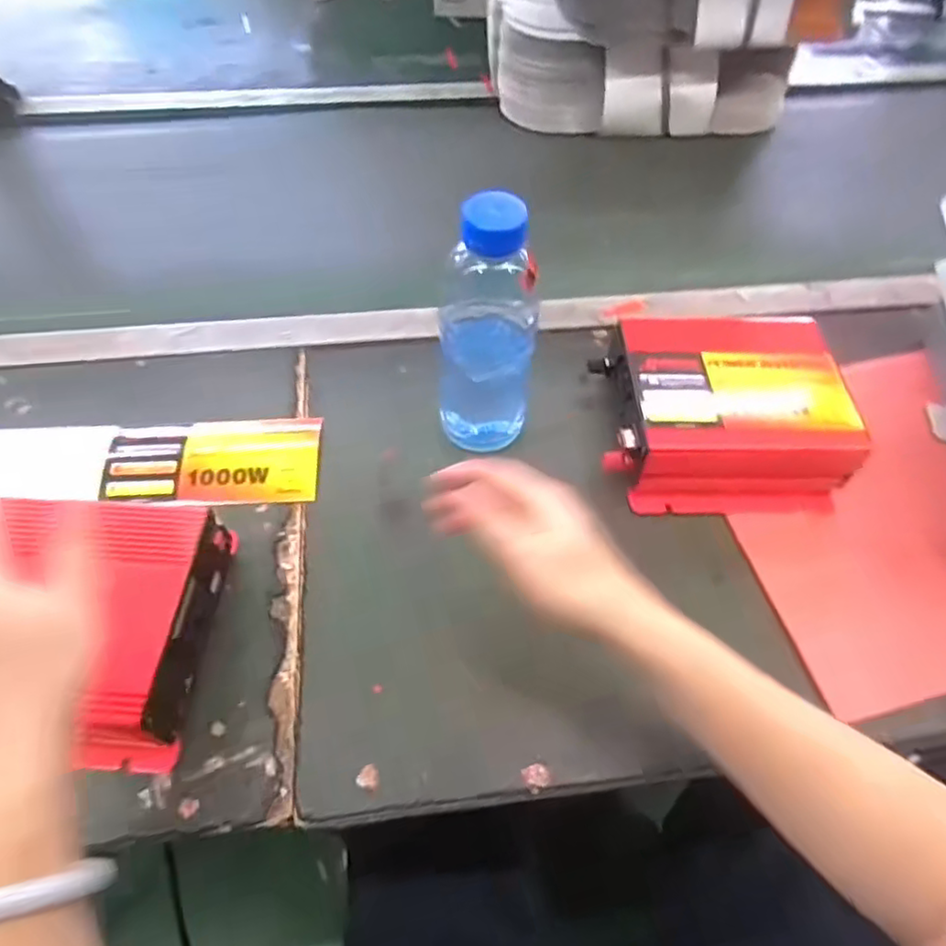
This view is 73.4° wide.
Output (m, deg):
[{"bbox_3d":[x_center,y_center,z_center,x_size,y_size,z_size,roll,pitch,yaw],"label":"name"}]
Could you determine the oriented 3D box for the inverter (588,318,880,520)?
[{"bbox_3d":[0.204,-0.056,0.522,0.187,0.063,0.156,2,57,-1],"label":"inverter"}]

